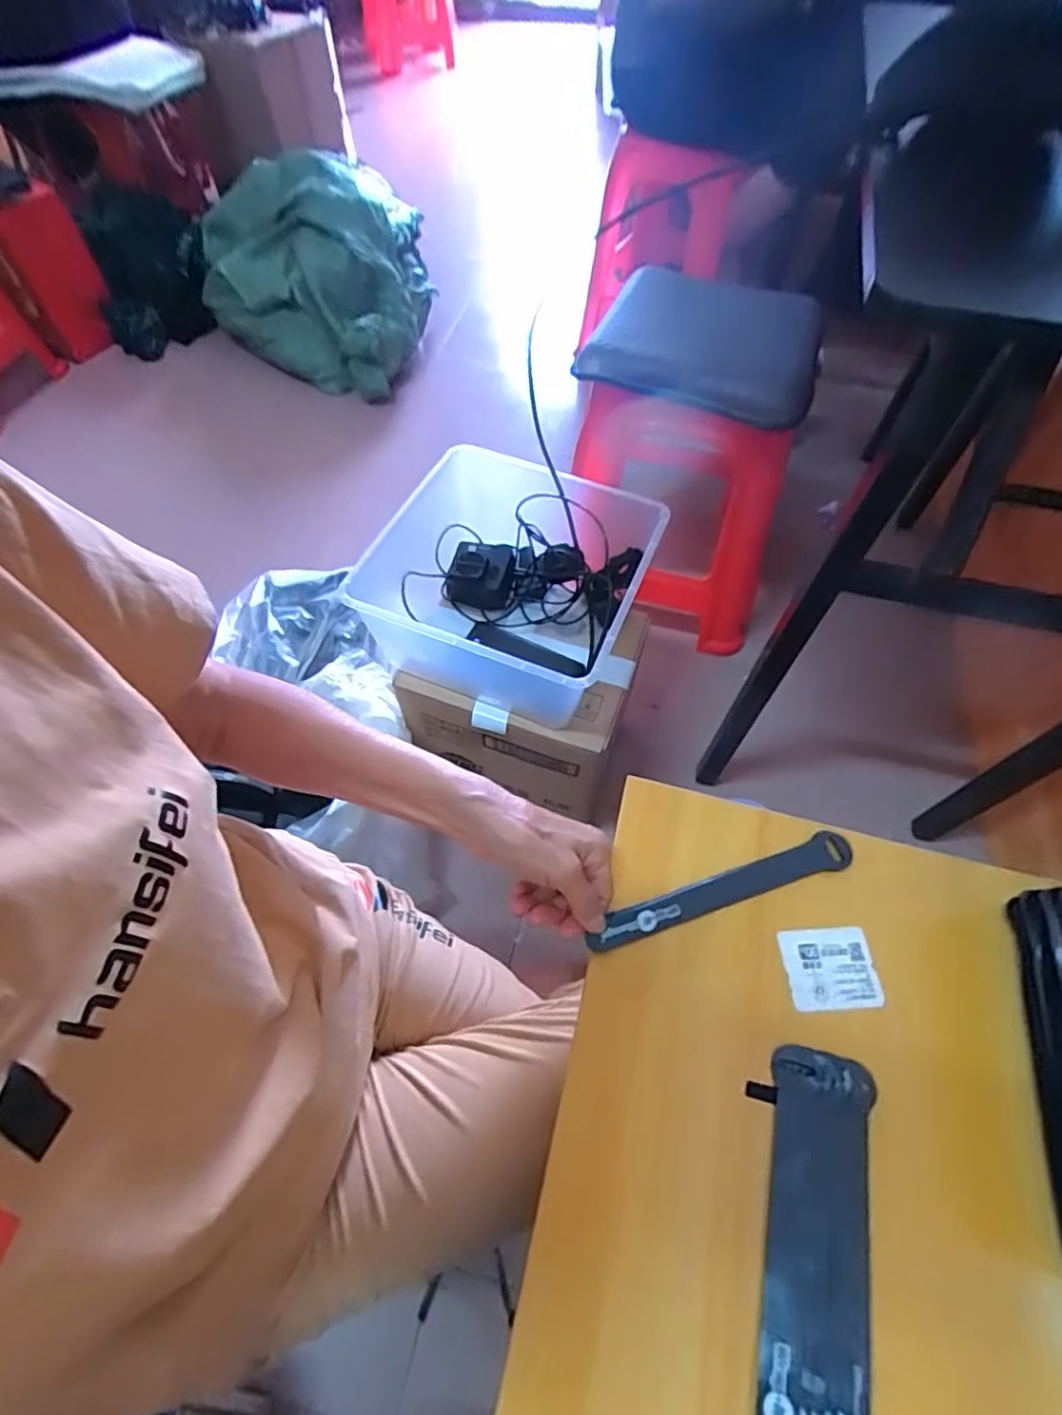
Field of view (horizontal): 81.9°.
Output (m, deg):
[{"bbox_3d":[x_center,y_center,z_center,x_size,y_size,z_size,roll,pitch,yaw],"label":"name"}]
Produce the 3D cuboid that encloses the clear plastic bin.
[{"bbox_3d":[-0.029,-0.153,0.782,0.307,0.147,0.277,20,60,12],"label":"clear plastic bin"}]

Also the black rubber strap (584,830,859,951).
[{"bbox_3d":[0.132,0.127,0.421,0.193,0.014,0.022,-16,59,-12],"label":"black rubber strap"}]

